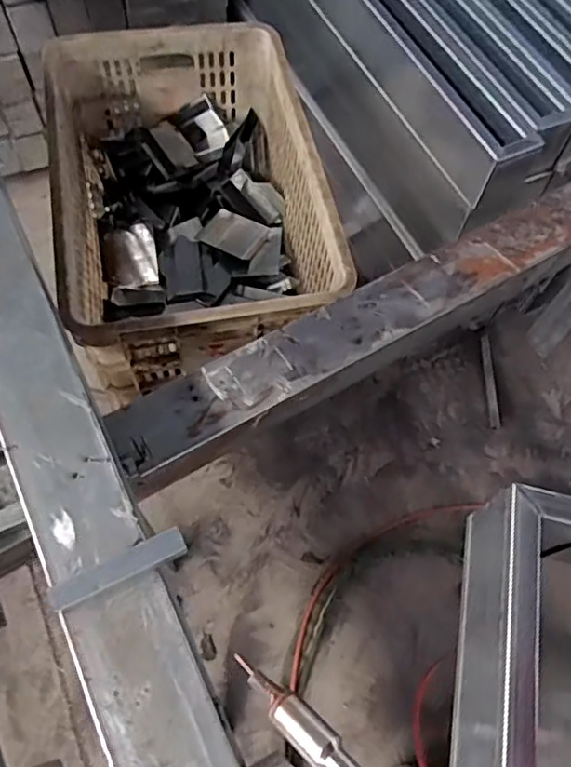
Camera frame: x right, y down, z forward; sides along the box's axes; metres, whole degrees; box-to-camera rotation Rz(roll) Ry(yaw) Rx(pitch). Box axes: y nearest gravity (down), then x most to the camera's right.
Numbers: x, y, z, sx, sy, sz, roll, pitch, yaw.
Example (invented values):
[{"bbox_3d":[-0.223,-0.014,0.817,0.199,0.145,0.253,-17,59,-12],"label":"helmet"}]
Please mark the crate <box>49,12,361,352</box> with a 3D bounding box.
[{"bbox_3d":[-0.141,-0.258,0.896,0.352,0.238,0.513,-10,65,-8],"label":"crate"}]

